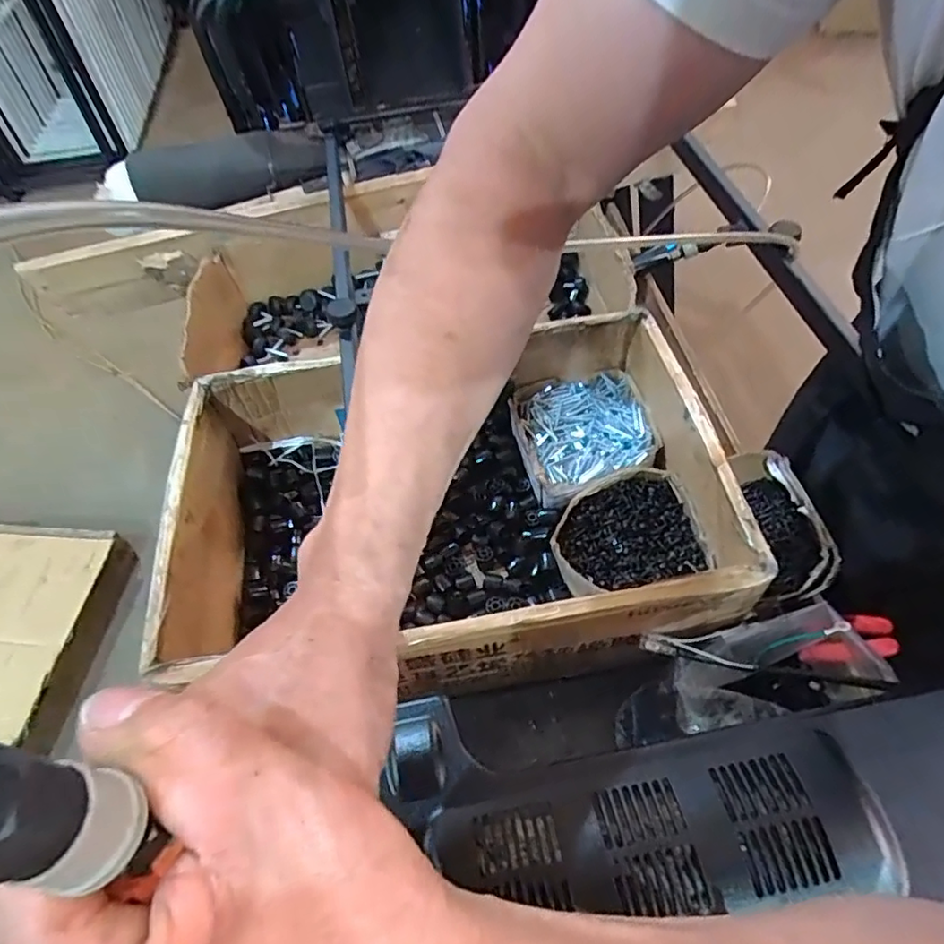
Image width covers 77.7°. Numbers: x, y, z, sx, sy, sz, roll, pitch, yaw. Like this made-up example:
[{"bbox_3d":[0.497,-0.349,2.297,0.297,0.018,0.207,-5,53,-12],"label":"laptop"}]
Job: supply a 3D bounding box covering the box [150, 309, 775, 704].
[{"bbox_3d":[-0.010,0.032,0.620,0.483,0.167,0.355,-7,56,-1],"label":"box"}]

